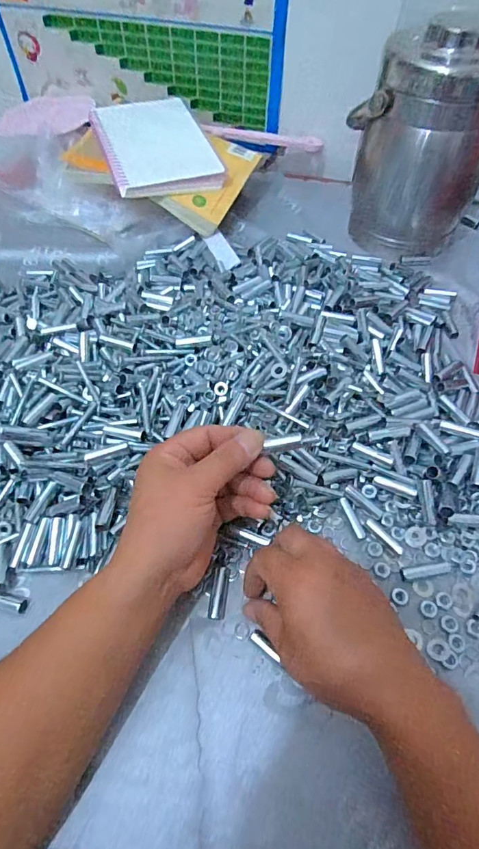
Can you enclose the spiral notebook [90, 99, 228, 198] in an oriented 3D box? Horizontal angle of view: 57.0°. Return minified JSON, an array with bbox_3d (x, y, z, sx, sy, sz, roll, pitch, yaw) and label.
[{"bbox_3d":[-0.122,-0.406,0.633,0.144,0.017,0.205,-19,68,-9],"label":"spiral notebook"}]

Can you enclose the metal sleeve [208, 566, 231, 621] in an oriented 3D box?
[{"bbox_3d":[-0.016,0.136,0.356,0.013,0.008,0.041,6,56,5],"label":"metal sleeve"}]

